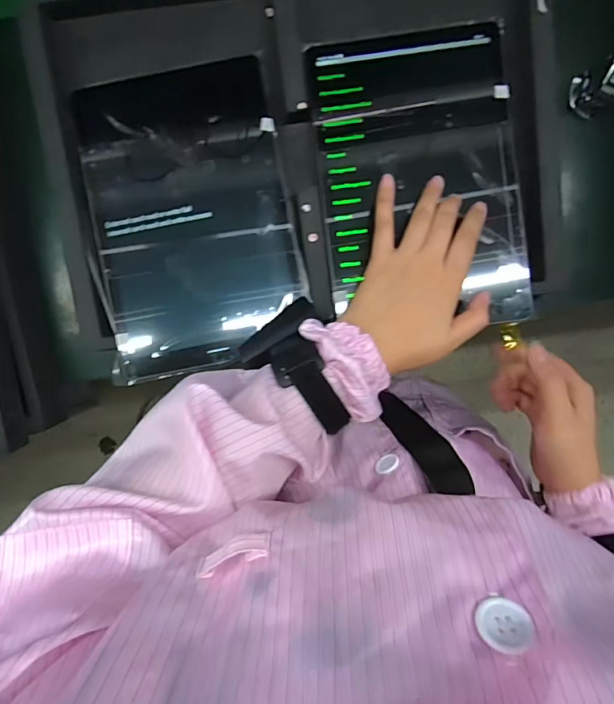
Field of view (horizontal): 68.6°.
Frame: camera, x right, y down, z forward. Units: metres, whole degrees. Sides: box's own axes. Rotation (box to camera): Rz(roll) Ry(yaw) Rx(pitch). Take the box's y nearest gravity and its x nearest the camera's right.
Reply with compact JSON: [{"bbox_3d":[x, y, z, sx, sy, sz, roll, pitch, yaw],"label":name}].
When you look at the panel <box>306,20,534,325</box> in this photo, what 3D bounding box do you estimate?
[{"bbox_3d":[0.096,-0.149,0.390,0.166,0.021,0.247,-7,95,1],"label":"panel"}]

